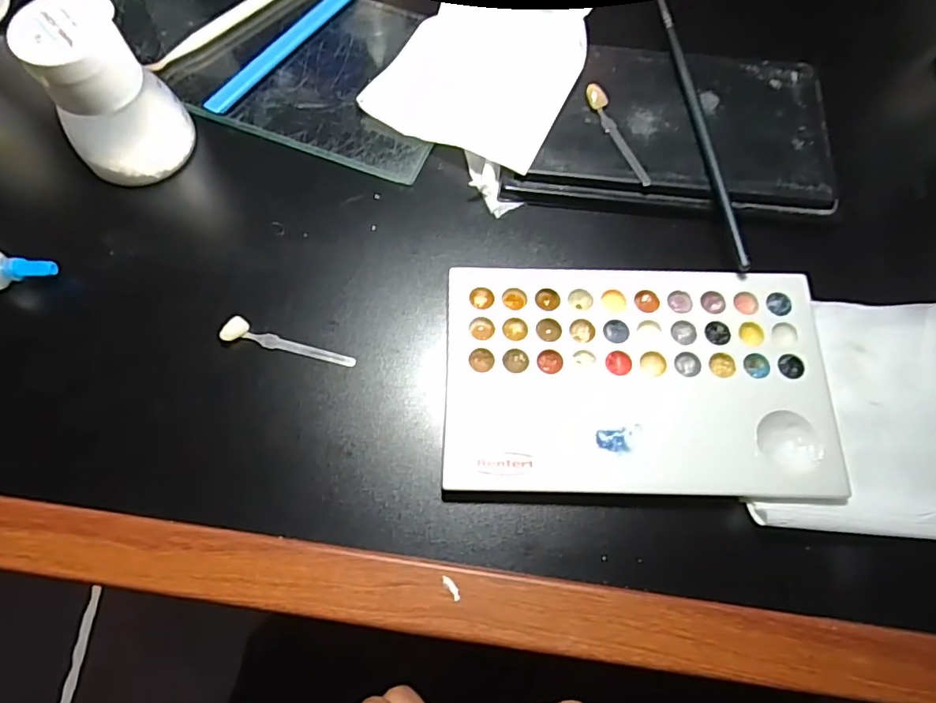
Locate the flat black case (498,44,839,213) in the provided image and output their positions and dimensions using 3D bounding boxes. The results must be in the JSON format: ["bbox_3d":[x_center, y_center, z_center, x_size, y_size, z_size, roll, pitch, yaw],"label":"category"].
[{"bbox_3d":[0.095,-0.109,0.263,0.147,0.011,0.087,3,70,-1],"label":"flat black case"}]

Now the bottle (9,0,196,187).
[{"bbox_3d":[-0.152,-0.107,0.234,0.047,0.062,0.041,-39,76,-14],"label":"bottle"}]

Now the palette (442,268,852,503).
[{"bbox_3d":[0.067,0.009,0.220,0.149,0.006,0.093,2,70,-1],"label":"palette"}]

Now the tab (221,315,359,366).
[{"bbox_3d":[-0.074,-0.003,0.231,0.055,0.006,0.010,14,71,3],"label":"tab"}]

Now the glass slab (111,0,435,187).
[{"bbox_3d":[-0.100,-0.156,0.285,0.194,0.010,0.101,20,71,5],"label":"glass slab"}]

